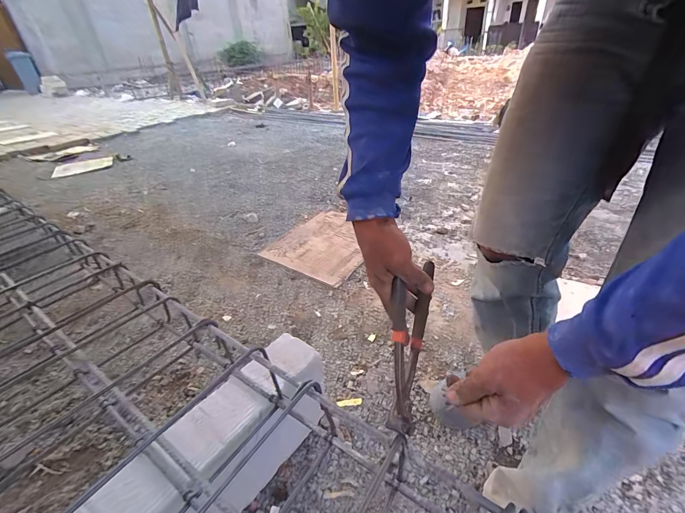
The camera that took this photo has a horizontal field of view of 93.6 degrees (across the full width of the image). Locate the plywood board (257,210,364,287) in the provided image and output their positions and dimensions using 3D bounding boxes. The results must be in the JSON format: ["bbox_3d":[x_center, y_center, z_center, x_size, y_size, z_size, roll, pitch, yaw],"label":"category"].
[{"bbox_3d":[-0.061,-0.067,1.380,0.431,0.022,0.459,18,39,32],"label":"plywood board"}]

